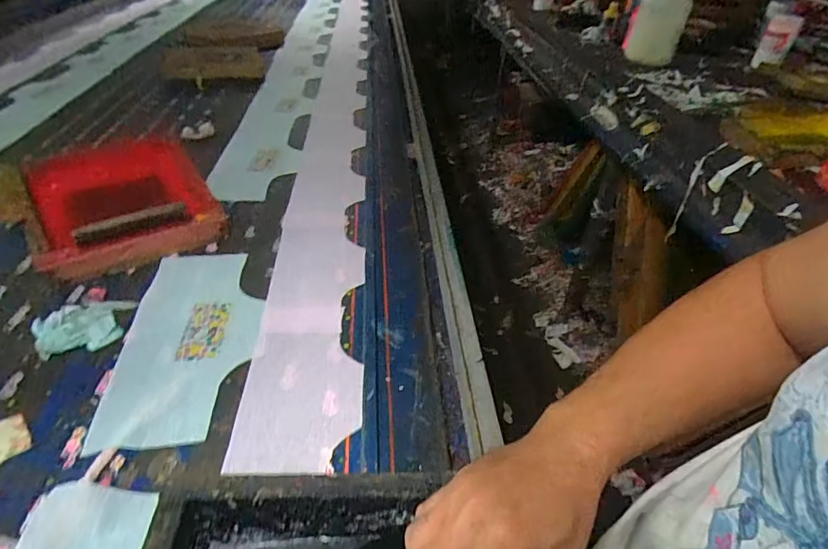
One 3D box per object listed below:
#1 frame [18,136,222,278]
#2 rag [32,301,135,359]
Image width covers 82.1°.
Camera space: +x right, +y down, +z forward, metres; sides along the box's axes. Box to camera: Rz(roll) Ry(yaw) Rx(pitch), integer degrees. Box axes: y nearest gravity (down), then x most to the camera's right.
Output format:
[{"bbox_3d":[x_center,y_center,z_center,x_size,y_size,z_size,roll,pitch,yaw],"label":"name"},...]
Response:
[{"bbox_3d":[-0.454,-0.112,0.747,0.249,0.089,0.254,-20,44,-25],"label":"frame"},{"bbox_3d":[-0.413,0.062,0.595,0.102,0.025,0.080,-13,42,-19],"label":"rag"}]

